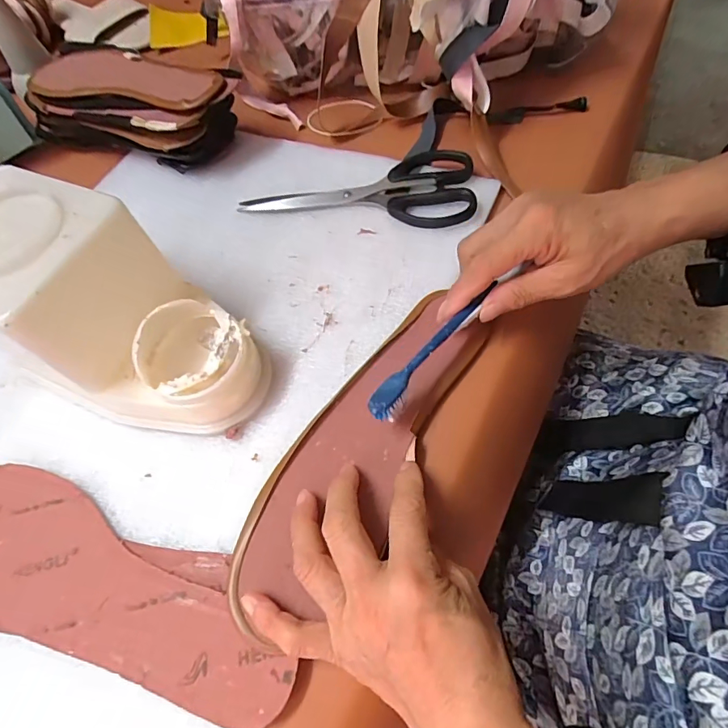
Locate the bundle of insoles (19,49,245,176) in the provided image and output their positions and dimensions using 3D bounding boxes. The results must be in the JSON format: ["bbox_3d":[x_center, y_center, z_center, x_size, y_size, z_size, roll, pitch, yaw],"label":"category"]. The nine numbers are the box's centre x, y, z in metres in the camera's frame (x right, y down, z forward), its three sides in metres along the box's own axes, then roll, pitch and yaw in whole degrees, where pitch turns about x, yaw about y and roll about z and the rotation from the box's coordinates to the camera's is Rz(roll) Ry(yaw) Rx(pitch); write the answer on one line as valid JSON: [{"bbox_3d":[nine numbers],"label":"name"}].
[{"bbox_3d":[-0.227,-0.255,0.451,0.238,0.062,0.088,19,64,19],"label":"bundle of insoles"}]

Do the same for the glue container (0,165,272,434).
[{"bbox_3d":[-0.165,-0.031,0.298,0.189,0.115,0.104,21,64,20],"label":"glue container"}]

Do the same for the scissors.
[{"bbox_3d":[-0.006,-0.153,0.401,0.196,0.021,0.076,5,61,11],"label":"scissors"}]

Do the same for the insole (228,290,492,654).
[{"bbox_3d":[0.001,0.052,0.287,0.069,0.019,0.224,34,69,19],"label":"insole"}]

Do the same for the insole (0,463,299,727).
[{"bbox_3d":[-0.156,0.124,0.272,0.253,0.004,0.079,12,61,15],"label":"insole"}]

